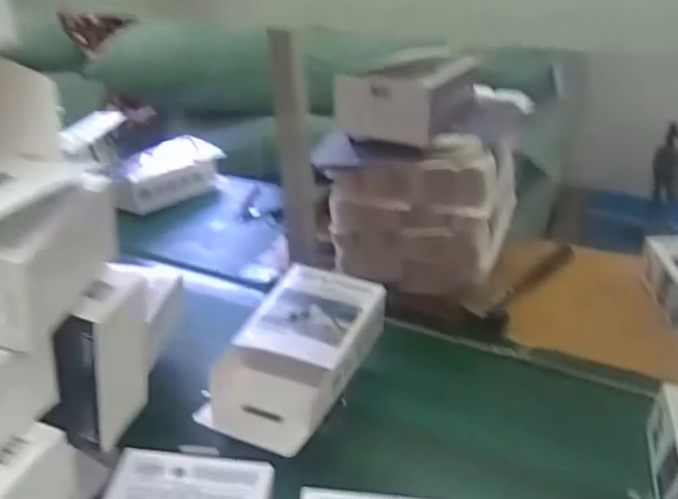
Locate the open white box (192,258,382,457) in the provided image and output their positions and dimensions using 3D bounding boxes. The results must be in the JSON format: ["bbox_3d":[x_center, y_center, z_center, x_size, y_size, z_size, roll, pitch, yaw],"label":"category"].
[{"bbox_3d":[-0.048,0.124,0.776,0.143,0.082,0.250,15,33,27],"label":"open white box"}]

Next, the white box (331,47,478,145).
[{"bbox_3d":[0.105,-0.238,0.979,0.147,0.092,0.193,15,33,27],"label":"white box"}]

